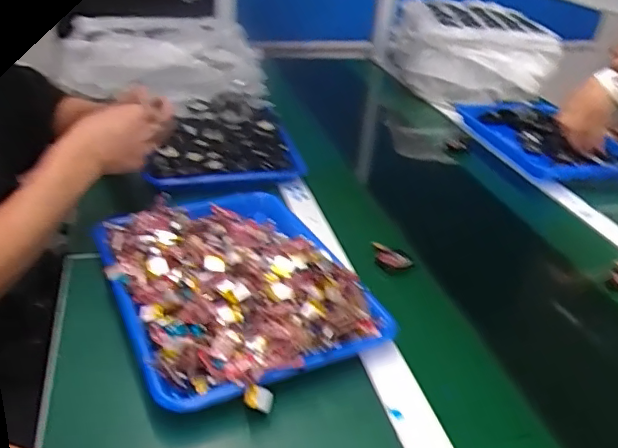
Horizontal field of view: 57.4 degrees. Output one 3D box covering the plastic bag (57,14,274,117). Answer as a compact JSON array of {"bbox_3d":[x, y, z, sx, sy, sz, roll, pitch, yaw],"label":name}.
[{"bbox_3d":[-0.296,-0.350,1.199,0.395,0.107,0.368,-2,32,-10],"label":"plastic bag"}]

